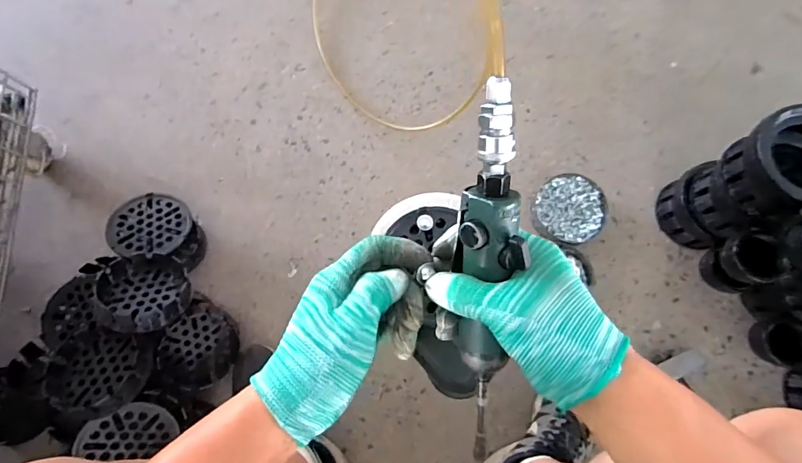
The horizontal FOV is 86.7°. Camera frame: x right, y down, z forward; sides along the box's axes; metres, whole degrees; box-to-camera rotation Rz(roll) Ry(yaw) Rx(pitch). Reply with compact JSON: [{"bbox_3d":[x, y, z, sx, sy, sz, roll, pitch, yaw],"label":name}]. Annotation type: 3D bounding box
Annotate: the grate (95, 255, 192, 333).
[{"bbox_3d":[-0.419,0.102,0.694,0.128,0.050,0.138,-14,52,-34],"label":"grate"}]

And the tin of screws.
[{"bbox_3d":[0.320,-0.042,0.809,0.132,0.032,0.129,0,76,2],"label":"tin of screws"}]

